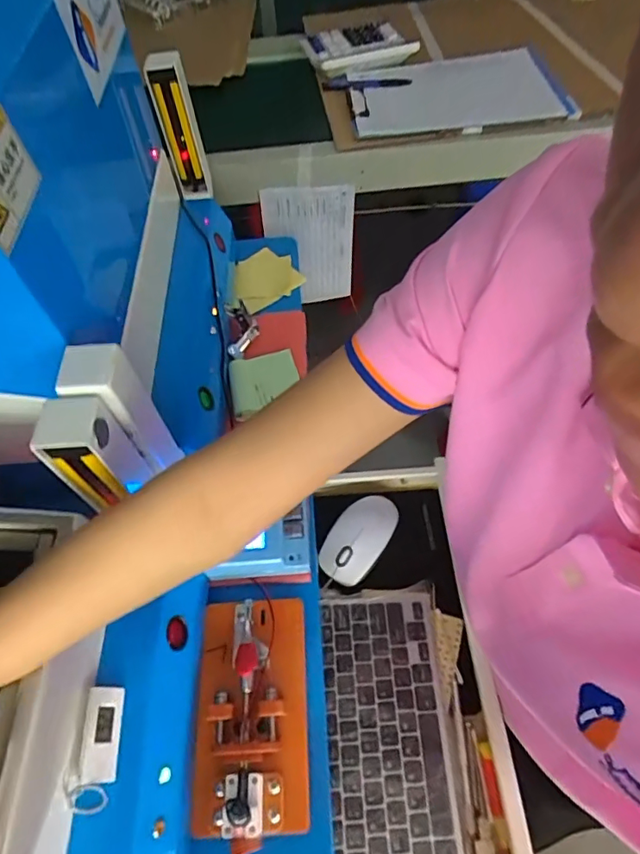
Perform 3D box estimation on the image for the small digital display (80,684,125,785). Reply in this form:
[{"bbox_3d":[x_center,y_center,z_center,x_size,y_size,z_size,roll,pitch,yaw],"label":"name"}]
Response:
[{"bbox_3d":[-0.152,0.213,0.356,0.024,0.013,0.057,17,50,-32],"label":"small digital display"}]

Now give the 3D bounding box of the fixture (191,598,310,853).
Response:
[{"bbox_3d":[-0.058,0.226,0.416,0.090,0.046,0.168,-4,57,2],"label":"fixture"}]

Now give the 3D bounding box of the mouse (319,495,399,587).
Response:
[{"bbox_3d":[0.044,0.122,0.562,0.054,0.033,0.098,31,65,22],"label":"mouse"}]

